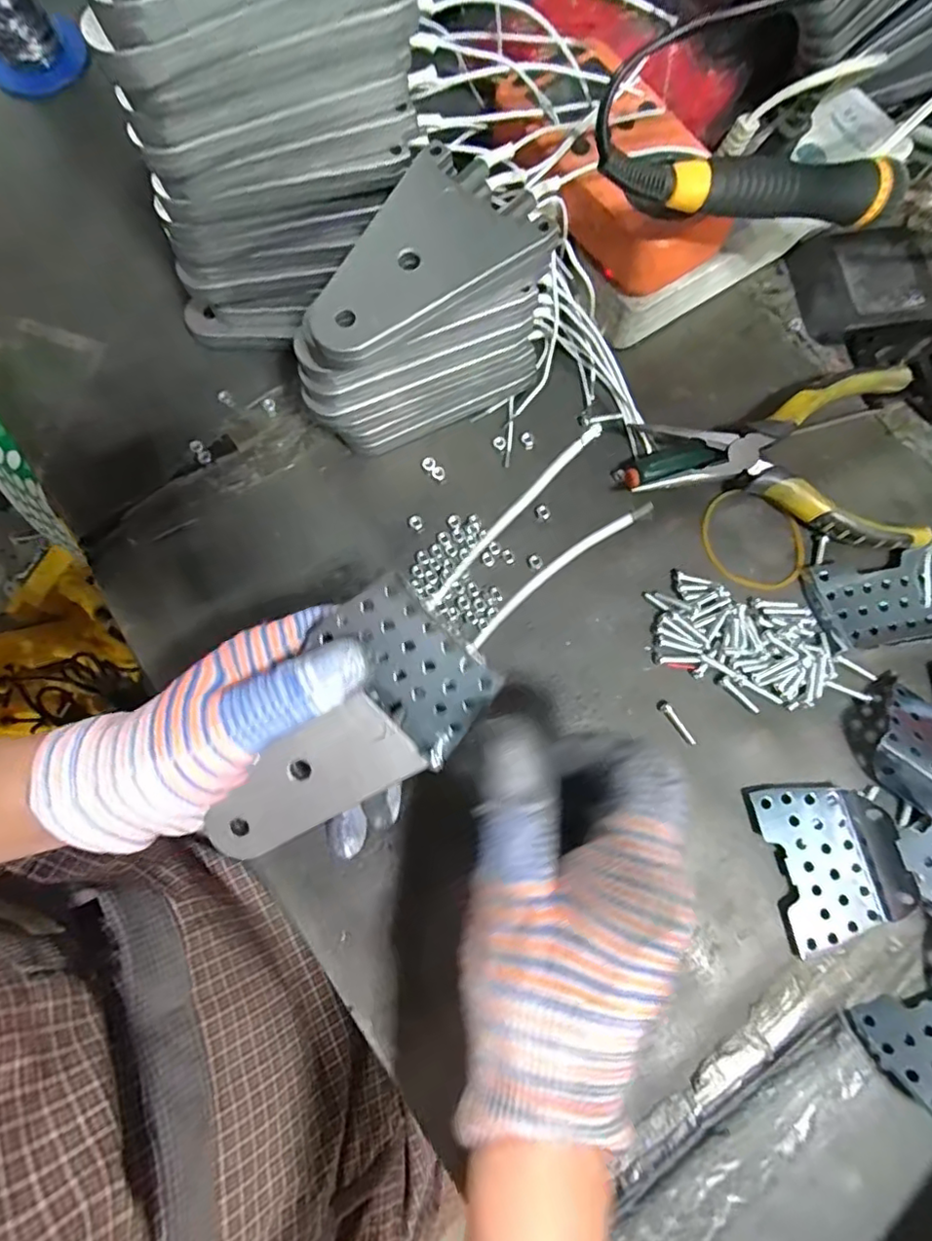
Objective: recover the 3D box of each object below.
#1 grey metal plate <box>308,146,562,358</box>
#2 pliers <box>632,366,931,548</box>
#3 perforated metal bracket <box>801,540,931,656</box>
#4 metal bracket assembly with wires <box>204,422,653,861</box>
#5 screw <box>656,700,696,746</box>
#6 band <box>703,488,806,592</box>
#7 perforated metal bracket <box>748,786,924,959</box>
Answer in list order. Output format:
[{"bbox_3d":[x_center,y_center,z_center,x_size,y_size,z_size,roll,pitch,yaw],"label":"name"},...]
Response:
[{"bbox_3d":[-0.020,-0.145,0.240,0.063,0.008,0.098,41,79,10],"label":"grey metal plate"},{"bbox_3d":[0.160,-0.086,0.306,0.140,0.024,0.091,2,77,0],"label":"pliers"},{"bbox_3d":[0.212,-0.011,0.298,0.071,0.007,0.046,-11,78,-3],"label":"perforated metal bracket"},{"bbox_3d":[-0.021,0.020,0.233,0.064,0.025,0.211,44,99,9],"label":"metal bracket assembly with wires"},{"bbox_3d":[0.102,0.049,0.285,0.006,0.004,0.025,-35,80,-8],"label":"screw"},{"bbox_3d":[0.148,-0.040,0.307,0.055,0.004,0.045,33,79,7],"label":"band"},{"bbox_3d":[0.168,0.108,0.266,0.055,0.016,0.068,-13,78,-3],"label":"perforated metal bracket"}]

